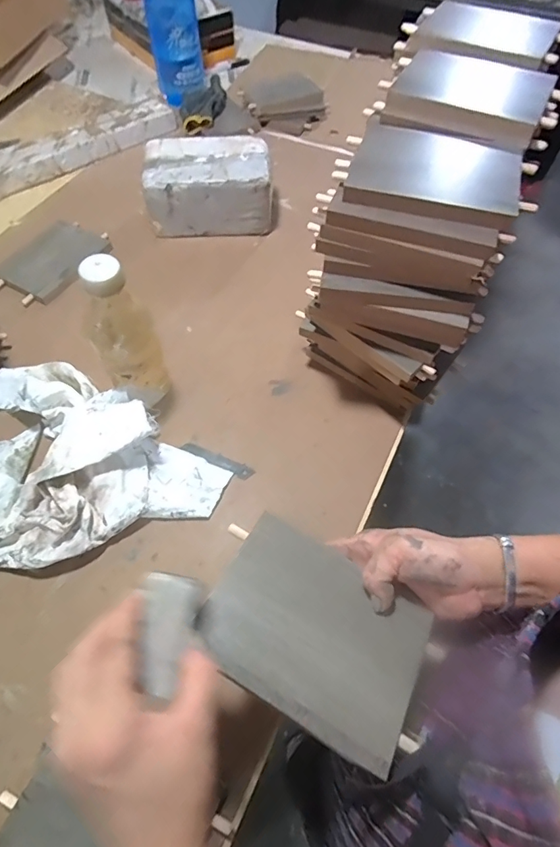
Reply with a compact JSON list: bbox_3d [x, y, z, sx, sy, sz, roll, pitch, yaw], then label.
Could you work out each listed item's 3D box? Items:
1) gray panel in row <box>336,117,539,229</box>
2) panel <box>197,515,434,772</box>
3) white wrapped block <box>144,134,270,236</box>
[{"bbox_3d":[0.150,-0.247,0.421,0.172,0.016,0.129,14,61,7],"label":"gray panel in row"},{"bbox_3d":[0.026,0.146,0.314,0.153,0.007,0.113,30,54,11],"label":"panel"},{"bbox_3d":[-0.114,-0.394,0.744,0.206,0.112,0.118,0,61,0],"label":"white wrapped block"}]

